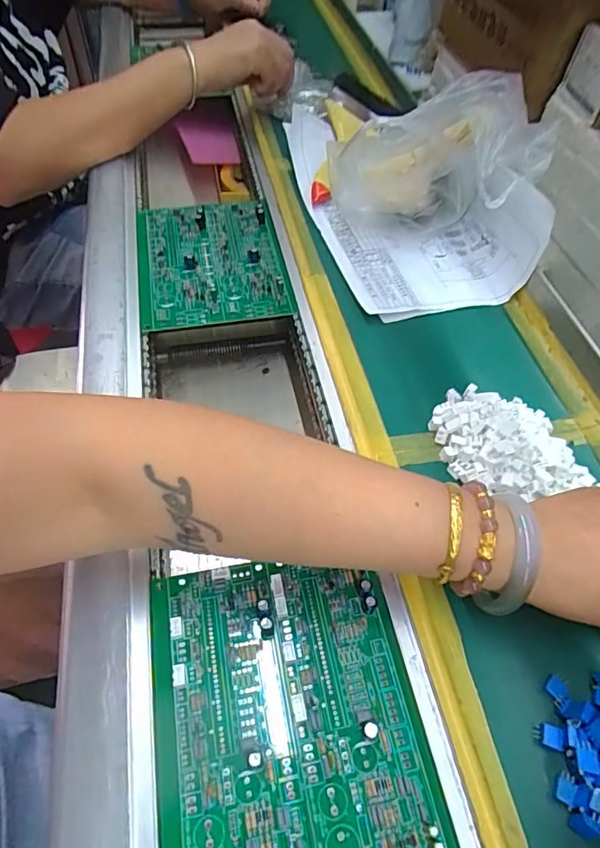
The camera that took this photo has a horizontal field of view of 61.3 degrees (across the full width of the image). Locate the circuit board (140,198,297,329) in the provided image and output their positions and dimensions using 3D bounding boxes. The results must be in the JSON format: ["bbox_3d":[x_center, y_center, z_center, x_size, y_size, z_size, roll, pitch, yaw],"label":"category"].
[{"bbox_3d":[-0.087,-0.157,0.486,0.133,0.016,0.163,-8,55,-8],"label":"circuit board"}]

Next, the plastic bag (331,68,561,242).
[{"bbox_3d":[0.118,-0.219,0.442,0.180,0.130,0.071,3,54,-1],"label":"plastic bag"}]

